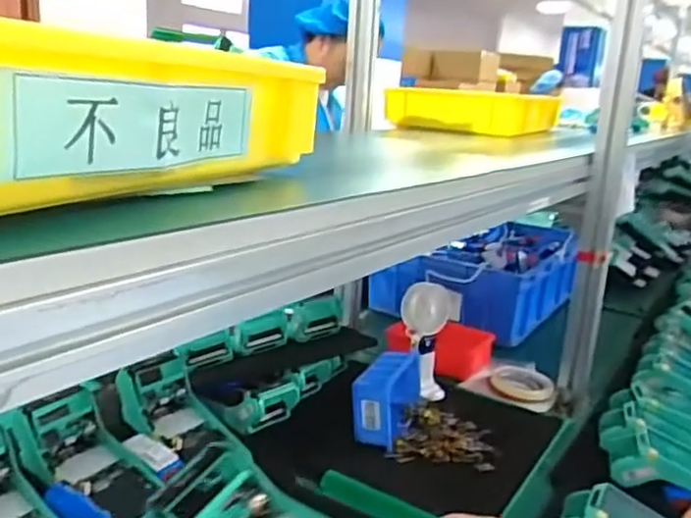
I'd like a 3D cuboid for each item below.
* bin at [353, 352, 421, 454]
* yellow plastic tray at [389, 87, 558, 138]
[{"bbox_3d":[0.059,0.188,0.929,0.062,0.093,0.160,10,14,19],"label":"bin"},{"bbox_3d":[0.284,-0.316,1.393,0.254,0.075,0.367,13,15,31],"label":"yellow plastic tray"}]

